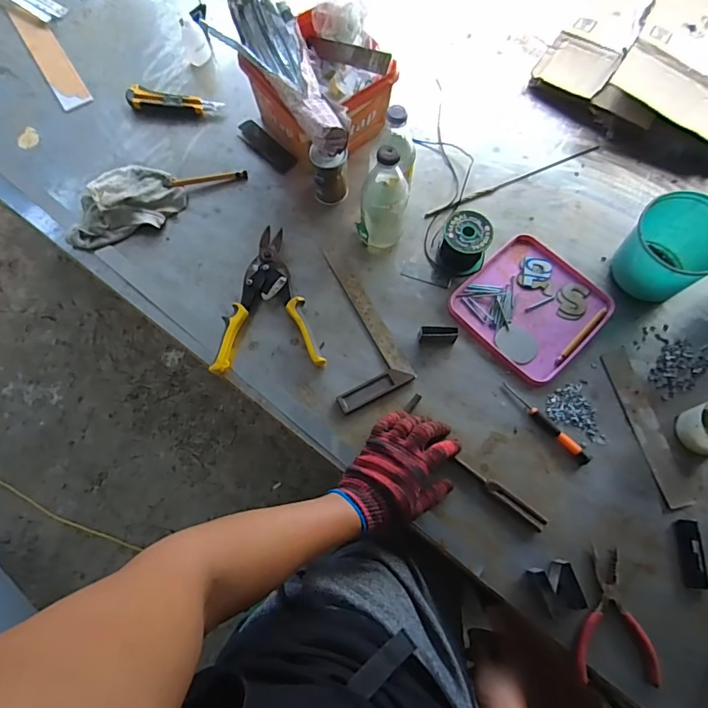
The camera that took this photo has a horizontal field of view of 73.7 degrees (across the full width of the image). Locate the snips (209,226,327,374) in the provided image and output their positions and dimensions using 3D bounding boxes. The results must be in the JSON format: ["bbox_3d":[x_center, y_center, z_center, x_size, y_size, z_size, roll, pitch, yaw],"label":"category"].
[{"bbox_3d":[-0.130,-0.082,0.699,0.147,0.026,0.218,-6,72,0],"label":"snips"}]

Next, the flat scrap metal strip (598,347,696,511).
[{"bbox_3d":[0.398,0.097,0.641,0.040,0.010,0.214,-14,72,-3],"label":"flat scrap metal strip"}]

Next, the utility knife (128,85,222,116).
[{"bbox_3d":[-0.316,-0.438,0.824,0.172,0.022,0.034,10,73,5],"label":"utility knife"}]

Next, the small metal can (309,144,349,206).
[{"bbox_3d":[-0.035,-0.272,0.726,0.058,0.099,0.048,-2,72,1],"label":"small metal can"}]

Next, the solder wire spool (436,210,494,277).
[{"bbox_3d":[0.165,-0.164,0.703,0.067,0.065,0.073,0,72,1],"label":"solder wire spool"}]

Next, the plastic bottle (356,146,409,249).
[{"bbox_3d":[0.041,-0.222,0.669,0.075,0.172,0.072,7,72,4],"label":"plastic bottle"}]

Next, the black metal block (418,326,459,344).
[{"bbox_3d":[0.121,-0.029,0.678,0.055,0.026,0.017,4,72,3],"label":"black metal block"}]

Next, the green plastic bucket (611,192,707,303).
[{"bbox_3d":[0.437,-0.142,0.668,0.130,0.106,0.117,-37,75,-10],"label":"green plastic bucket"}]

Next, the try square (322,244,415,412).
[{"bbox_3d":[-0.016,-0.040,0.692,0.112,0.011,0.236,-27,73,-7],"label":"try square"}]

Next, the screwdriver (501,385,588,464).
[{"bbox_3d":[0.261,0.093,0.641,0.014,0.018,0.143,-41,76,-11],"label":"screwdriver"}]

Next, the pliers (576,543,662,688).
[{"bbox_3d":[0.311,0.312,0.566,0.091,0.012,0.144,4,72,3],"label":"pliers"}]

